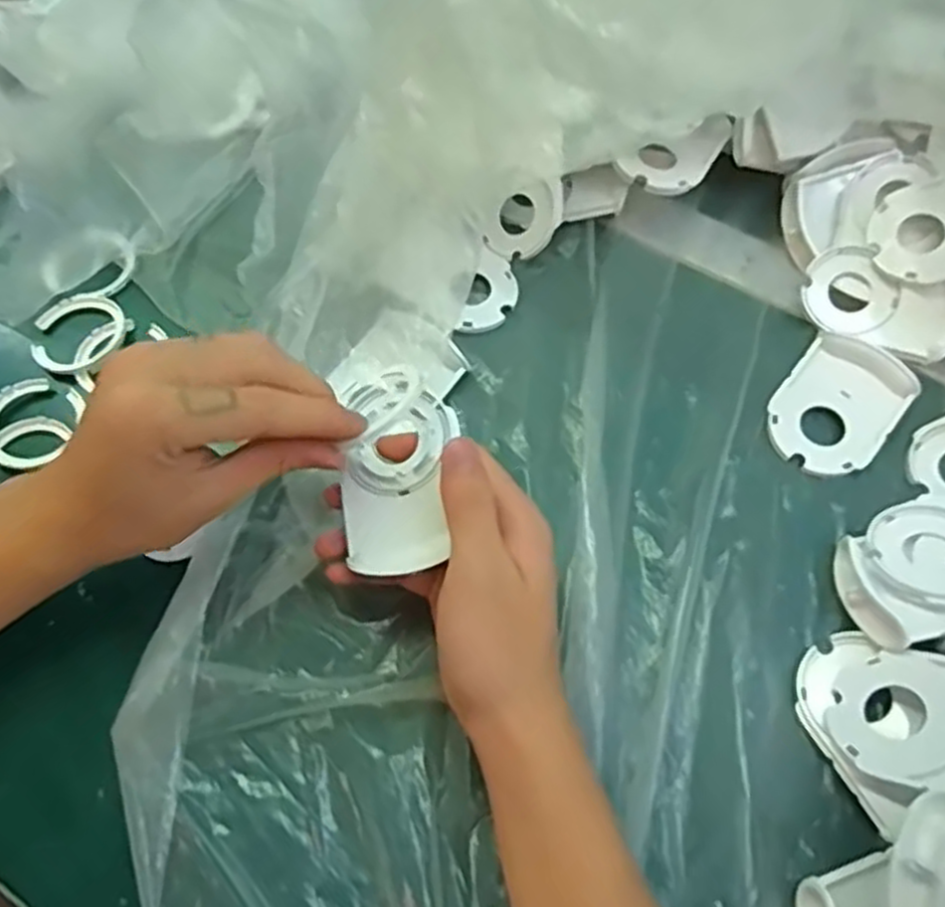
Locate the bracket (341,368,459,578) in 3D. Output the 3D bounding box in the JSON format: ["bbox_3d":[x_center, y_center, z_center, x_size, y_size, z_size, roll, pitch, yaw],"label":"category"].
[{"bbox_3d":[-0.033,0.007,0.329,0.046,0.022,0.085,6,65,2],"label":"bracket"}]

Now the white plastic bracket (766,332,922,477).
[{"bbox_3d":[0.193,-0.026,0.396,0.057,0.012,0.078,37,70,15],"label":"white plastic bracket"}]

